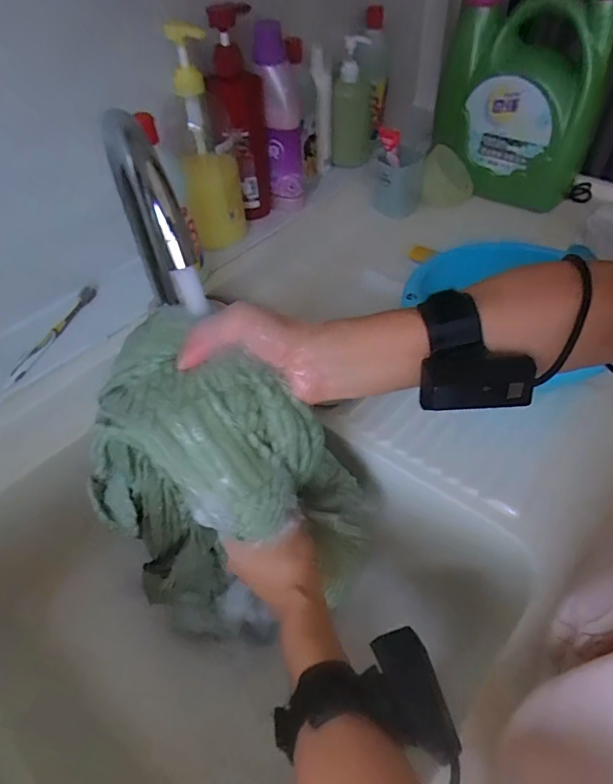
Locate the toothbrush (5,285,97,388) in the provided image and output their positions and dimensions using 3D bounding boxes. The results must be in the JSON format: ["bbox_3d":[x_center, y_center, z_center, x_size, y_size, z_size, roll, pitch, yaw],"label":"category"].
[{"bbox_3d":[-0.311,-0.073,0.589,0.021,0.011,0.176,10,51,12],"label":"toothbrush"}]

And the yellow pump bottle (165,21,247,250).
[{"bbox_3d":[-0.130,-0.315,0.620,0.074,0.254,0.056,-7,49,-3],"label":"yellow pump bottle"}]

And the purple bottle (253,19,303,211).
[{"bbox_3d":[-0.035,-0.378,0.679,0.052,0.222,0.046,0,49,4],"label":"purple bottle"}]

